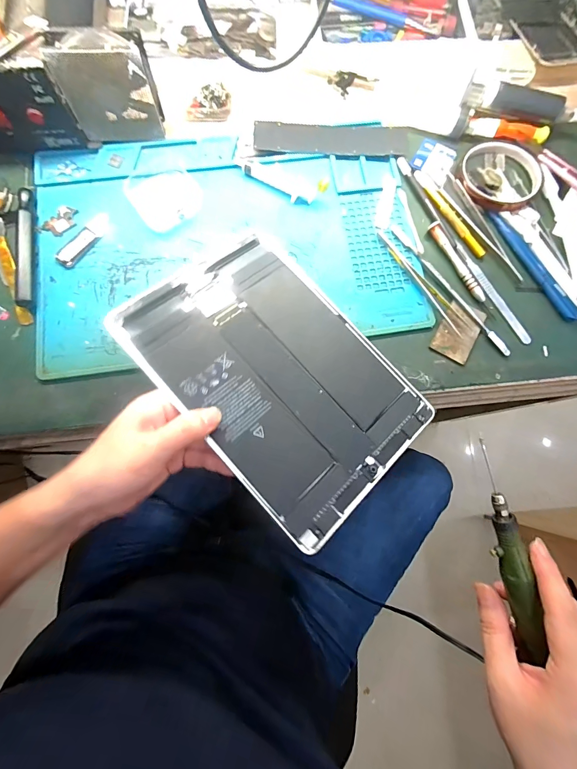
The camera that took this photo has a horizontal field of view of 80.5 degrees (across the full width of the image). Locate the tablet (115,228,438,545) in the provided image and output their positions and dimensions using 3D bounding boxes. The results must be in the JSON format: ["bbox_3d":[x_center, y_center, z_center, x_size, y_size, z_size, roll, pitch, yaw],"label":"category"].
[{"bbox_3d":[-0.009,-0.012,0.296,0.170,0.006,0.243,-41,84,-21],"label":"tablet"}]

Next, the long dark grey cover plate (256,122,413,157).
[{"bbox_3d":[0.048,-0.267,0.370,0.166,0.009,0.035,1,78,-1],"label":"long dark grey cover plate"}]

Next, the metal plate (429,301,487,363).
[{"bbox_3d":[0.166,-0.052,0.330,0.037,0.004,0.057,29,79,5],"label":"metal plate"}]

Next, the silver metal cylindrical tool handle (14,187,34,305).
[{"bbox_3d":[-0.256,-0.134,0.331,0.012,0.015,0.121,-8,78,-3],"label":"silver metal cylindrical tool handle"}]

